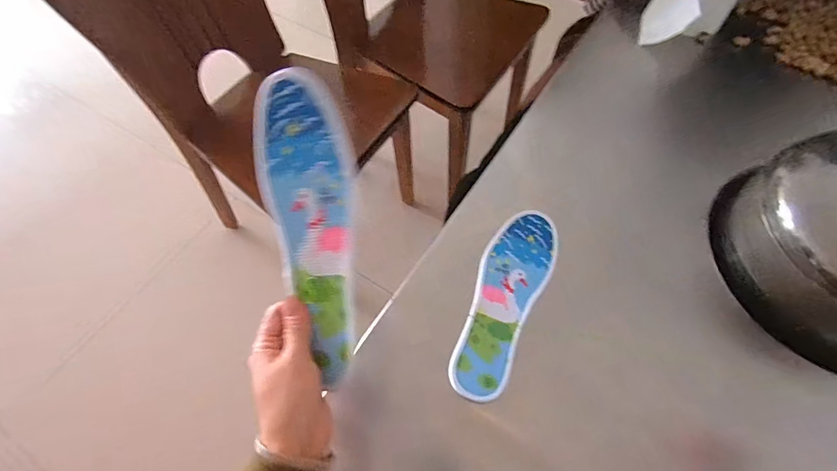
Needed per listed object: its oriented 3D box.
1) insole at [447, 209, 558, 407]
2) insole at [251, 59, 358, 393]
[{"bbox_3d":[0.100,0.069,0.484,0.076,0.008,0.237,21,63,11],"label":"insole"},{"bbox_3d":[-0.081,-0.004,0.320,0.077,0.012,0.231,-8,95,17],"label":"insole"}]

